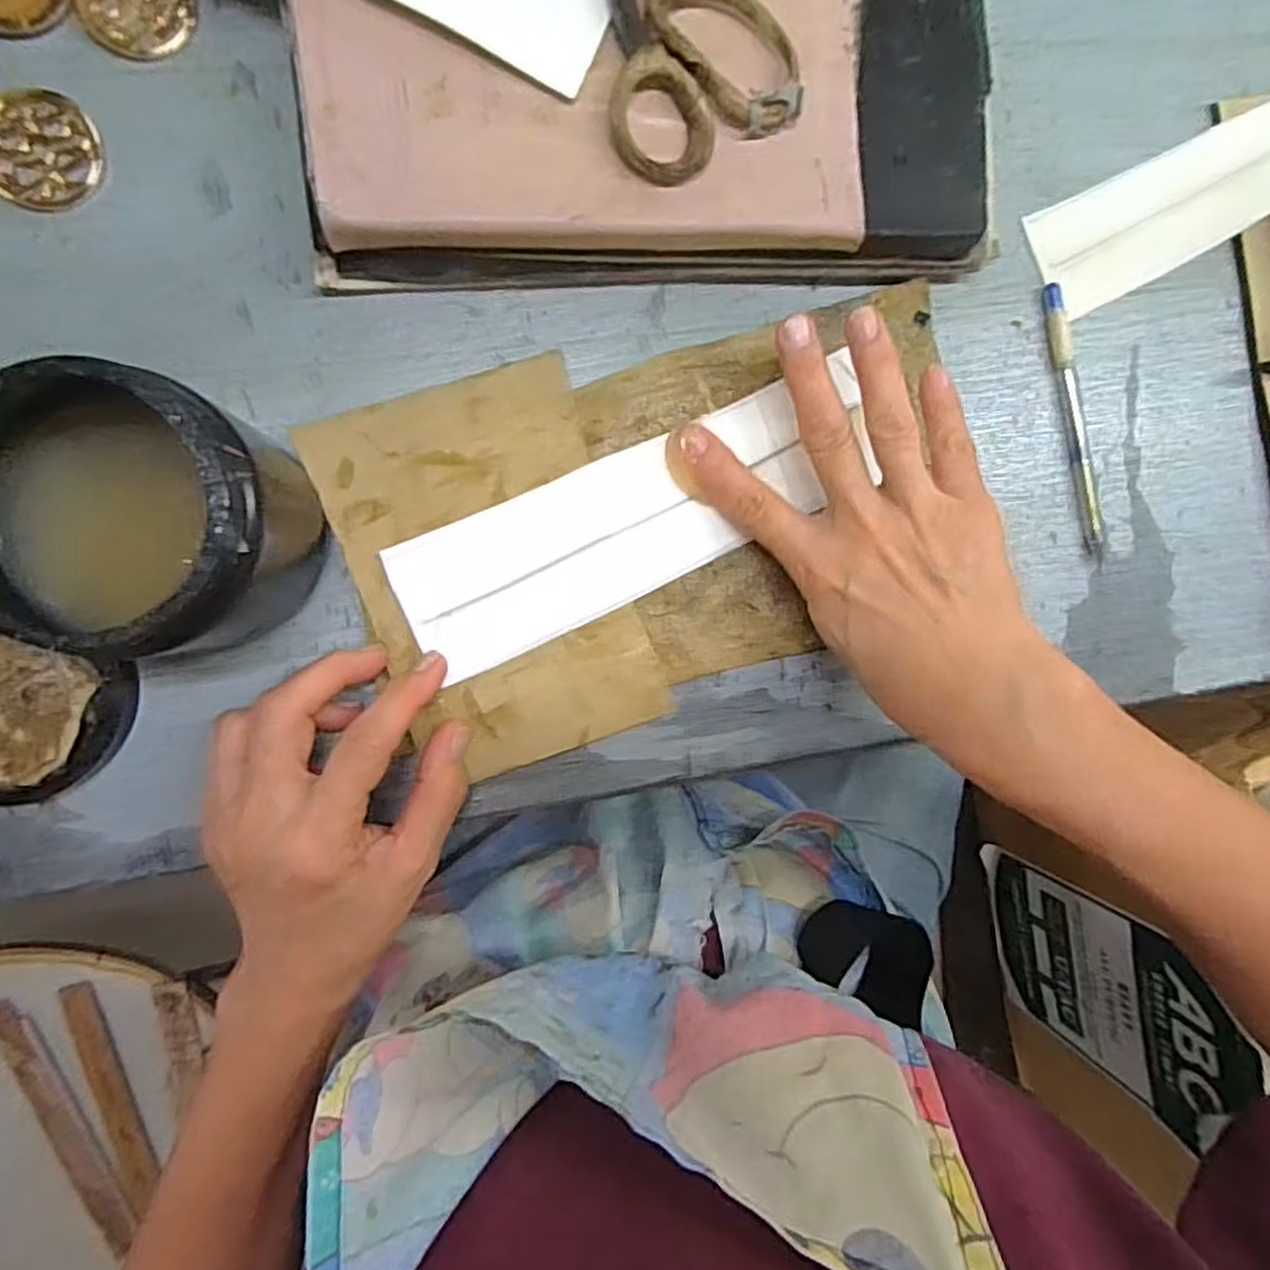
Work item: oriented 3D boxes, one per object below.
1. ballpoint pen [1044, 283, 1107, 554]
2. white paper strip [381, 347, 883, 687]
[{"bbox_3d":[0.225,-0.109,0.372,0.012,0.007,0.135,-15,95,-8],"label":"ballpoint pen"},{"bbox_3d":[0.005,-0.056,0.337,0.227,0.005,0.063,-27,96,-7],"label":"white paper strip"}]

